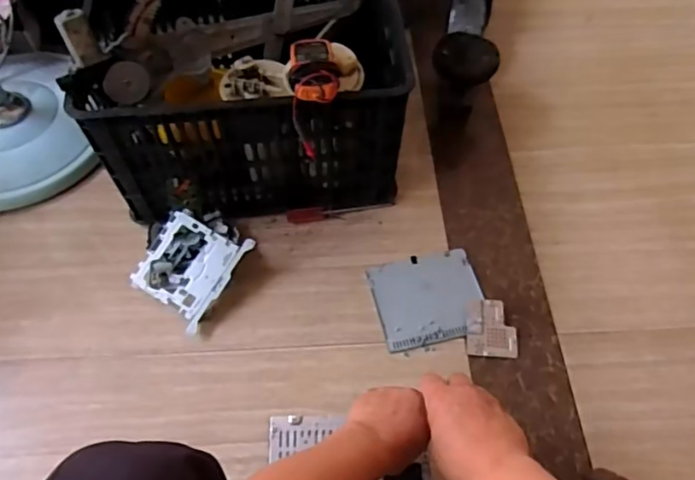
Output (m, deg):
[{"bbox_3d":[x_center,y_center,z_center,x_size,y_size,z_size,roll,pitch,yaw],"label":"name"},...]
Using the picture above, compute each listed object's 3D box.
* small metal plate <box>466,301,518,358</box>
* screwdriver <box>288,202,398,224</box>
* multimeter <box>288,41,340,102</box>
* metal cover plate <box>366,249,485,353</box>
[{"bbox_3d":[0.235,0.143,0.914,0.080,0.004,0.093,4,66,1],"label":"small metal plate"},{"bbox_3d":[-0.012,-0.054,1.042,0.195,0.020,0.024,-7,59,-3],"label":"screwdriver"},{"bbox_3d":[-0.048,-0.246,0.810,0.072,0.040,0.129,-5,46,-2],"label":"multimeter"},{"bbox_3d":[0.136,0.097,0.952,0.177,0.011,0.158,-10,59,-5],"label":"metal cover plate"}]

